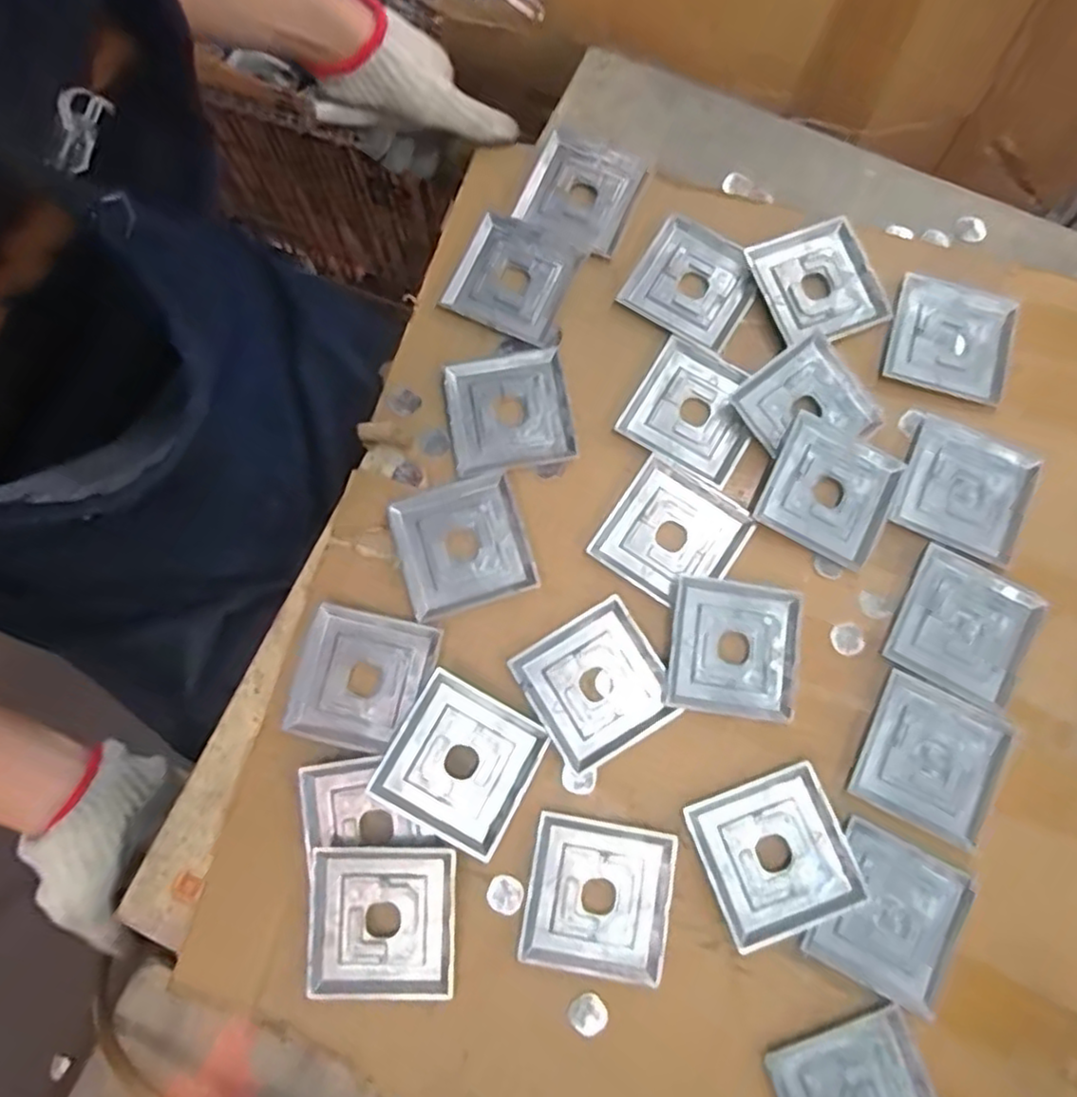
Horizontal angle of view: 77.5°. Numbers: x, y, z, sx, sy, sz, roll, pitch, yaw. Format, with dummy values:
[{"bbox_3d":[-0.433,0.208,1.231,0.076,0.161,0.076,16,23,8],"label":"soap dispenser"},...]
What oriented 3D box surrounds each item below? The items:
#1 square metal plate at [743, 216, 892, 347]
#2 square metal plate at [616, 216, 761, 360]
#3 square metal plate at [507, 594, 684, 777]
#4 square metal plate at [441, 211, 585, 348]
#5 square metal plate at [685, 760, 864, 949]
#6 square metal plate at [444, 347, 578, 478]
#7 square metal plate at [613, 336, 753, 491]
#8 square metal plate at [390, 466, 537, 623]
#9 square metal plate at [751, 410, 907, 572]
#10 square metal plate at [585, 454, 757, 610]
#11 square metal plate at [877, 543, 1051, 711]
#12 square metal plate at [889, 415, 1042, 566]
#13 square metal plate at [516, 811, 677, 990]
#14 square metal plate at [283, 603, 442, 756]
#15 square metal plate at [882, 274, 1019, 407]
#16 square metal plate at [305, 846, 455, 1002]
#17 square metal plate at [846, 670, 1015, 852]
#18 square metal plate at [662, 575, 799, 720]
[{"bbox_3d":[0.217,-0.204,0.517,0.085,0.010,0.090,-21,79,-3],"label":"square metal plate"},{"bbox_3d":[0.120,-0.206,0.523,0.090,0.007,0.088,32,81,7],"label":"square metal plate"},{"bbox_3d":[0.040,0.093,0.458,0.089,0.004,0.093,-31,80,-5],"label":"square metal plate"},{"bbox_3d":[-0.021,-0.212,0.521,0.085,0.008,0.089,23,80,5],"label":"square metal plate"},{"bbox_3d":[0.152,0.198,0.434,0.089,0.013,0.088,-19,79,-3],"label":"square metal plate"},{"bbox_3d":[-0.021,-0.102,0.502,0.088,0.005,0.090,-9,79,-1],"label":"square metal plate"},{"bbox_3d":[0.117,-0.103,0.500,0.090,0.005,0.089,31,81,6],"label":"square metal plate"},{"bbox_3d":[-0.054,-0.004,0.478,0.087,0.006,0.090,-17,79,-3],"label":"square metal plate"},{"bbox_3d":[0.211,-0.042,0.484,0.087,0.010,0.089,26,80,6],"label":"square metal plate"},{"bbox_3d":[0.095,-0.009,0.479,0.090,0.006,0.090,34,81,7],"label":"square metal plate"},{"bbox_3d":[0.299,0.055,0.469,0.088,0.004,0.090,28,80,6],"label":"square metal plate"},{"bbox_3d":[0.310,-0.043,0.490,0.087,0.006,0.086,25,80,5],"label":"square metal plate"},{"bbox_3d":[0.038,0.224,0.429,0.090,0.011,0.090,11,79,3],"label":"square metal plate"},{"bbox_3d":[-0.120,0.089,0.455,0.087,0.005,0.088,13,79,3],"label":"square metal plate"},{"bbox_3d":[0.315,-0.160,0.514,0.087,0.004,0.090,18,79,4],"label":"square metal plate"},{"bbox_3d":[-0.099,0.236,0.423,0.090,0.017,0.088,0,79,1],"label":"square metal plate"},{"bbox_3d":[0.265,0.141,0.451,0.088,0.004,0.089,26,80,6],"label":"square metal plate"},{"bbox_3d":[0.135,0.069,0.460,0.091,0.011,0.089,8,79,2],"label":"square metal plate"}]

